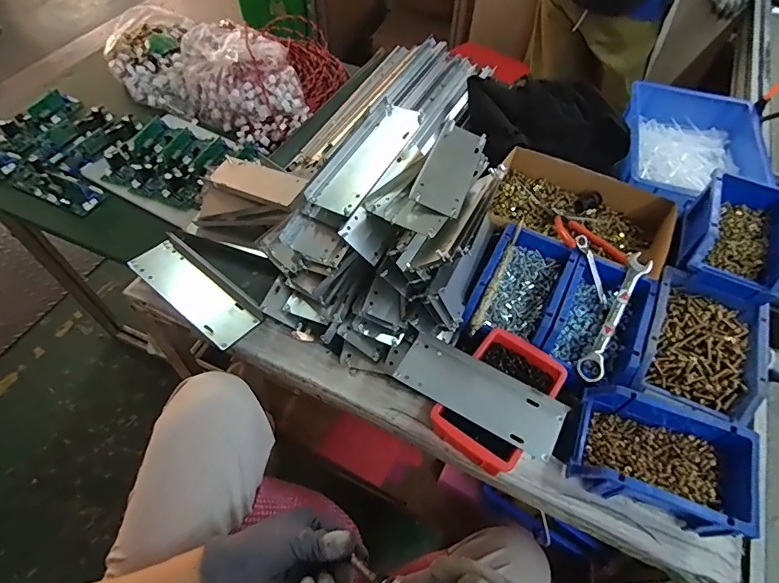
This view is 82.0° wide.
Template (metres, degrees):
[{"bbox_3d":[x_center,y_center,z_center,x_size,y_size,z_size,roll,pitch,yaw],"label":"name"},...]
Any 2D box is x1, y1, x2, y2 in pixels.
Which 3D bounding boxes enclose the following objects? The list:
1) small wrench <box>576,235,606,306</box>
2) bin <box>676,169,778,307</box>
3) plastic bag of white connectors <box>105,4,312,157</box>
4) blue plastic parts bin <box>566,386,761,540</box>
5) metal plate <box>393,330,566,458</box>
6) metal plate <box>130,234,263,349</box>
[{"bbox_3d":[0.266,-0.029,0.587,0.012,0.012,0.095,-14,82,-11],"label":"small wrench"},{"bbox_3d":[0.447,-0.079,0.578,0.102,0.068,0.184,24,59,14],"label":"bin"},{"bbox_3d":[-0.390,-0.469,0.934,0.522,0.117,0.230,33,61,19],"label":"plastic bag of white connectors"},{"bbox_3d":[0.278,0.173,0.471,0.162,0.068,0.115,21,58,12],"label":"blue plastic parts bin"},{"bbox_3d":[0.099,0.110,0.491,0.178,0.004,0.066,26,57,16],"label":"metal plate"},{"bbox_3d":[-0.248,-0.004,0.576,0.187,0.014,0.071,36,62,18],"label":"metal plate"}]

